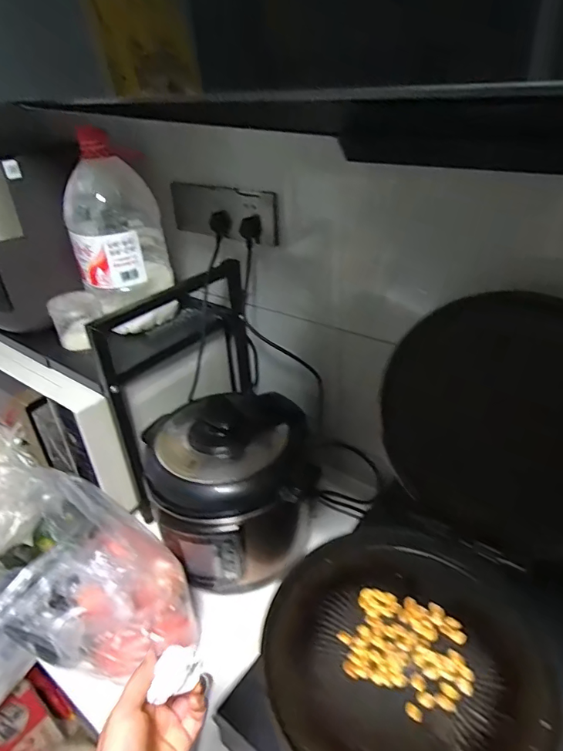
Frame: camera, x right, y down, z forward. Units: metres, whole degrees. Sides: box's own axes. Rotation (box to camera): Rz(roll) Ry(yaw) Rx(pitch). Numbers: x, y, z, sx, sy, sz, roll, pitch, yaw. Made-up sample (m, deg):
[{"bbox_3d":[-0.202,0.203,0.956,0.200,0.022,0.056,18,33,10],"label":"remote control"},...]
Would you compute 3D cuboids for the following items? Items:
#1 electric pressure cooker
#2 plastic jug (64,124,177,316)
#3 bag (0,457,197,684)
[{"bbox_3d":[-0.076,0.189,0.788,0.245,0.236,0.240,-7,33,-6],"label":"electric pressure cooker"},{"bbox_3d":[-0.298,-0.277,0.841,0.158,0.279,0.133,-13,34,-14],"label":"plastic jug"},{"bbox_3d":[-0.332,0.262,0.711,0.402,0.176,0.225,19,39,31],"label":"bag"}]

